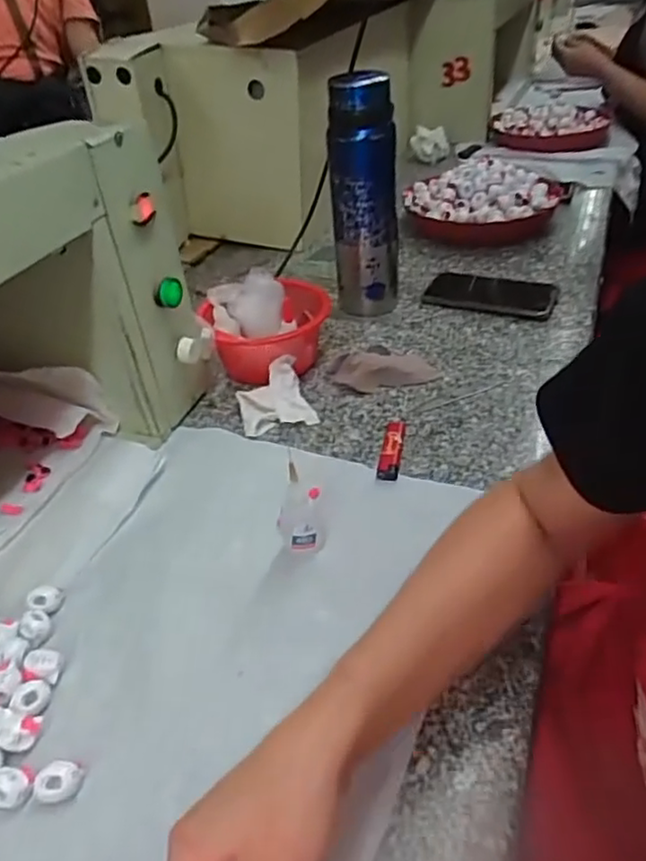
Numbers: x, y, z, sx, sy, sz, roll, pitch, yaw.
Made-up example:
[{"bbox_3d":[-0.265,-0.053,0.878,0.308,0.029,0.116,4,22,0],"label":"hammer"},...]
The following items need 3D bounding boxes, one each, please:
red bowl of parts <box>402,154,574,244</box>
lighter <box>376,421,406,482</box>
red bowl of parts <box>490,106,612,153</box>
[{"bbox_3d":[0.252,-0.370,1.010,0.220,0.084,0.244,17,43,26],"label":"red bowl of parts"},{"bbox_3d":[0.066,0.015,0.612,0.019,0.011,0.084,4,39,12],"label":"lighter"},{"bbox_3d":[0.451,-0.602,1.272,0.232,0.049,0.191,8,38,14],"label":"red bowl of parts"}]

